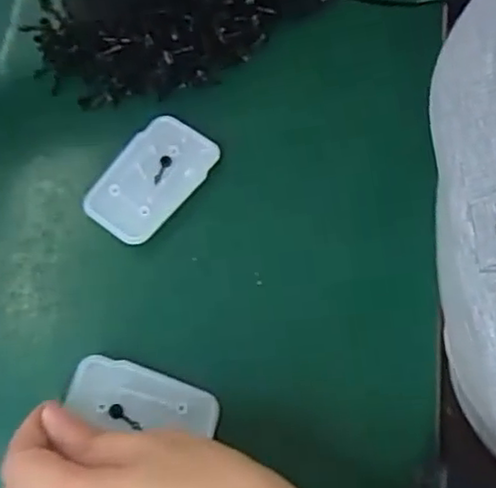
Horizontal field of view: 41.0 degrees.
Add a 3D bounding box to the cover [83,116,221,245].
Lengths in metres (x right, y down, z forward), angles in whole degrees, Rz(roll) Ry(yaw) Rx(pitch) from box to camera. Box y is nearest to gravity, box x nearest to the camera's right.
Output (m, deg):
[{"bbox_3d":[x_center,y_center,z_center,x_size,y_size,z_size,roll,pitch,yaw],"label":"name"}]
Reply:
[{"bbox_3d":[-0.050,-0.034,0.345,0.043,0.005,0.069,36,75,8],"label":"cover"}]

